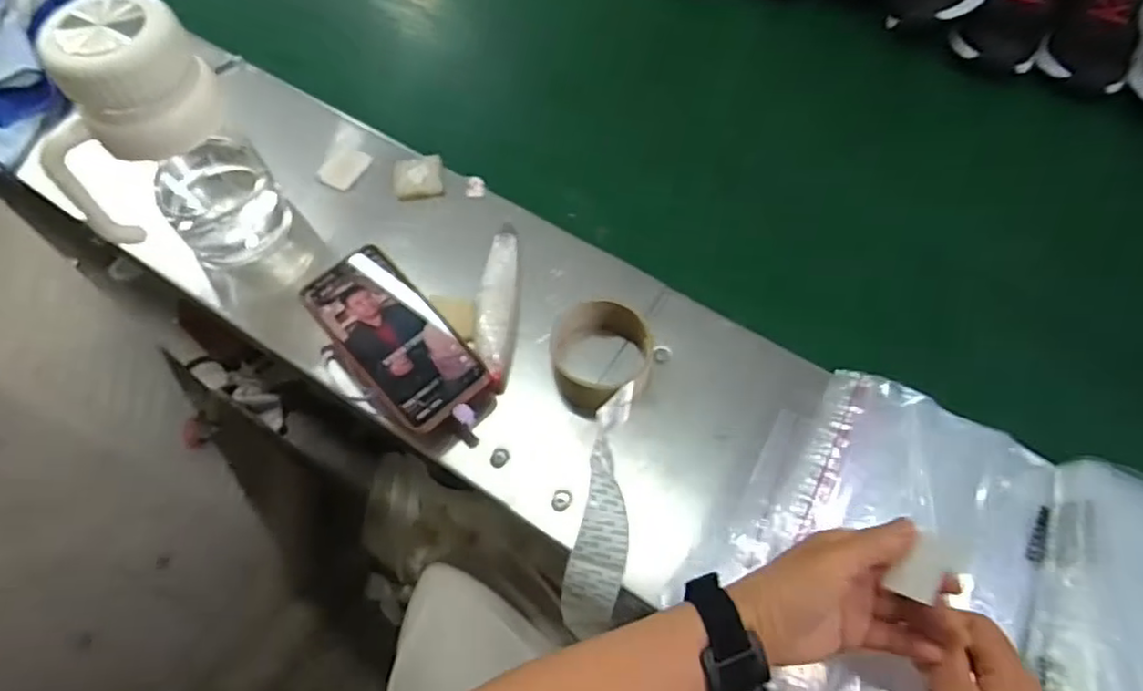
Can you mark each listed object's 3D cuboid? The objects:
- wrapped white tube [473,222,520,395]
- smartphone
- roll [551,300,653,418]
[{"bbox_3d":[-0.063,-0.042,0.578,0.036,0.027,0.166,3,61,1],"label":"wrapped white tube"},{"bbox_3d":[-0.142,-0.010,0.535,0.073,0.009,0.161,-37,73,-22],"label":"smartphone"},{"bbox_3d":[0.017,0.010,0.549,0.082,0.041,0.090,0,61,0],"label":"roll"}]

